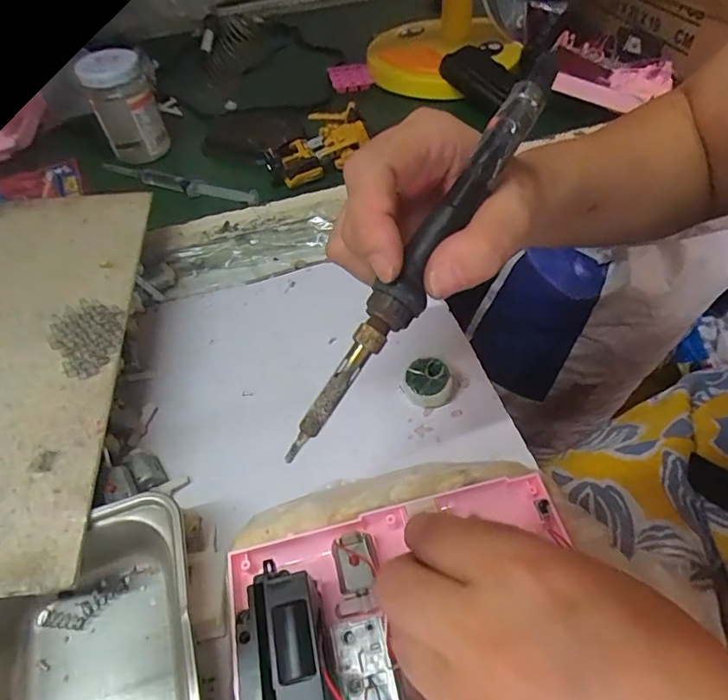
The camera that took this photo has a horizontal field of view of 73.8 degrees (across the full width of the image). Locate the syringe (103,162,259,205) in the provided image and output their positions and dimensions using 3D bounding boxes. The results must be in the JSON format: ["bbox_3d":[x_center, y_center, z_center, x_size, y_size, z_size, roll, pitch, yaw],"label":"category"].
[{"bbox_3d":[-0.185,-0.165,0.491,0.182,0.020,0.012,17,55,17],"label":"syringe"}]

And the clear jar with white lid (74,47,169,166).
[{"bbox_3d":[-0.248,-0.253,0.509,0.058,0.096,0.060,-19,53,-11],"label":"clear jar with white lid"}]

